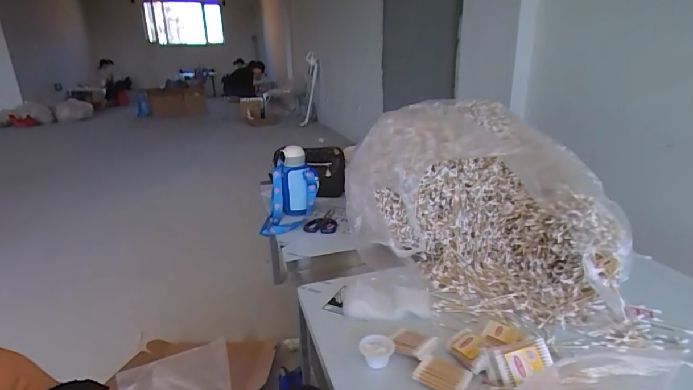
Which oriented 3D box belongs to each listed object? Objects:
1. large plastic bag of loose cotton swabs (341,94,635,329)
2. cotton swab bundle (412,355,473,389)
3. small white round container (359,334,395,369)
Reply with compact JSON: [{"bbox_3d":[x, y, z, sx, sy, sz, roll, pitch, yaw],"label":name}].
[{"bbox_3d":[0.303,-0.004,0.889,0.461,0.330,0.605,-17,24,-39],"label":"large plastic bag of loose cotton swabs"},{"bbox_3d":[0.142,0.267,0.573,0.070,0.022,0.056,13,23,36],"label":"cotton swab bundle"},{"bbox_3d":[0.049,0.250,0.623,0.049,0.028,0.049,-1,18,0],"label":"small white round container"}]

